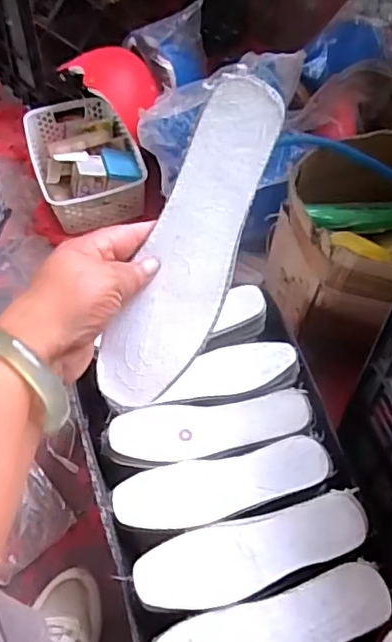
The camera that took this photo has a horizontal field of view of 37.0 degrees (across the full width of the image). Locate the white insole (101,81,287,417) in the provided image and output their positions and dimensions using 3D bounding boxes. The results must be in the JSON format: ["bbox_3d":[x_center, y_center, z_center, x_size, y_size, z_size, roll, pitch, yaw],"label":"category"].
[{"bbox_3d":[0.000,-0.049,0.399,0.062,0.010,0.227,22,93,-13],"label":"white insole"}]

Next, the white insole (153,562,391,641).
[{"bbox_3d":[0.072,0.294,0.549,0.230,0.019,0.069,-13,55,-10],"label":"white insole"}]

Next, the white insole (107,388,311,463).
[{"bbox_3d":[0.019,0.120,0.675,0.226,0.010,0.067,-5,54,-4],"label":"white insole"}]

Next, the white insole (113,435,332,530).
[{"bbox_3d":[0.030,0.177,0.636,0.231,0.010,0.071,-10,55,-8],"label":"white insole"}]

